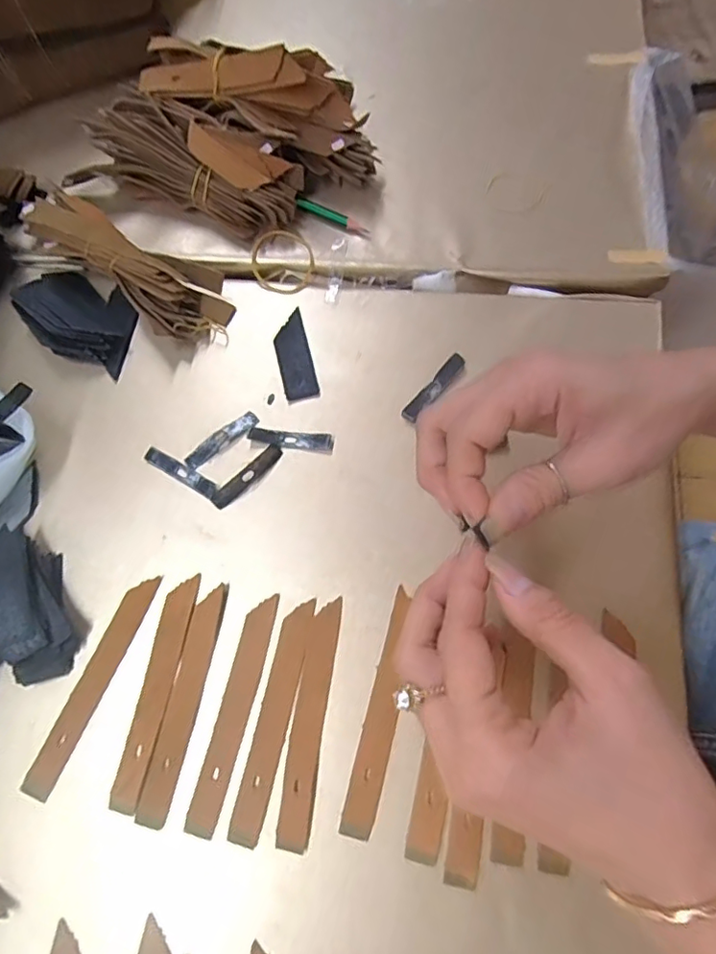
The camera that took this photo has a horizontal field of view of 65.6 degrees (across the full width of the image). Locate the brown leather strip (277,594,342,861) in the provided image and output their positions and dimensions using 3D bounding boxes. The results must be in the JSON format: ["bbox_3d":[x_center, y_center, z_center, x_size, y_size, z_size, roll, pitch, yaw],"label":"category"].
[{"bbox_3d":[-0.027,0.131,0.302,0.018,0.004,0.125,7,73,5],"label":"brown leather strip"}]

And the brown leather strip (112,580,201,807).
[{"bbox_3d":[-0.113,0.117,0.309,0.018,0.004,0.123,10,73,6],"label":"brown leather strip"}]

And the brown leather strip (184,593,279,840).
[{"bbox_3d":[-0.068,0.128,0.306,0.016,0.004,0.123,13,74,6],"label":"brown leather strip"}]

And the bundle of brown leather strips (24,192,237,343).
[{"bbox_3d":[-0.154,-0.149,0.381,0.144,0.037,0.062,37,78,12],"label":"bundle of brown leather strips"}]

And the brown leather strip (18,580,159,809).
[{"bbox_3d":[-0.149,0.115,0.314,0.016,0.005,0.124,22,75,9],"label":"brown leather strip"}]

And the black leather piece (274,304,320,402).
[{"bbox_3d":[-0.043,-0.081,0.369,0.023,0.004,0.063,-14,73,-2],"label":"black leather piece"}]

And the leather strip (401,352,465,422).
[{"bbox_3d":[0.049,-0.057,0.356,0.011,0.004,0.054,40,78,13],"label":"leather strip"}]

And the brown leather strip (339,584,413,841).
[{"bbox_3d":[0.015,0.126,0.302,0.018,0.004,0.125,14,74,7],"label":"brown leather strip"}]

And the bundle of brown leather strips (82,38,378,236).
[{"bbox_3d":[-0.074,-0.254,0.388,0.171,0.078,0.046,23,75,9],"label":"bundle of brown leather strips"}]

